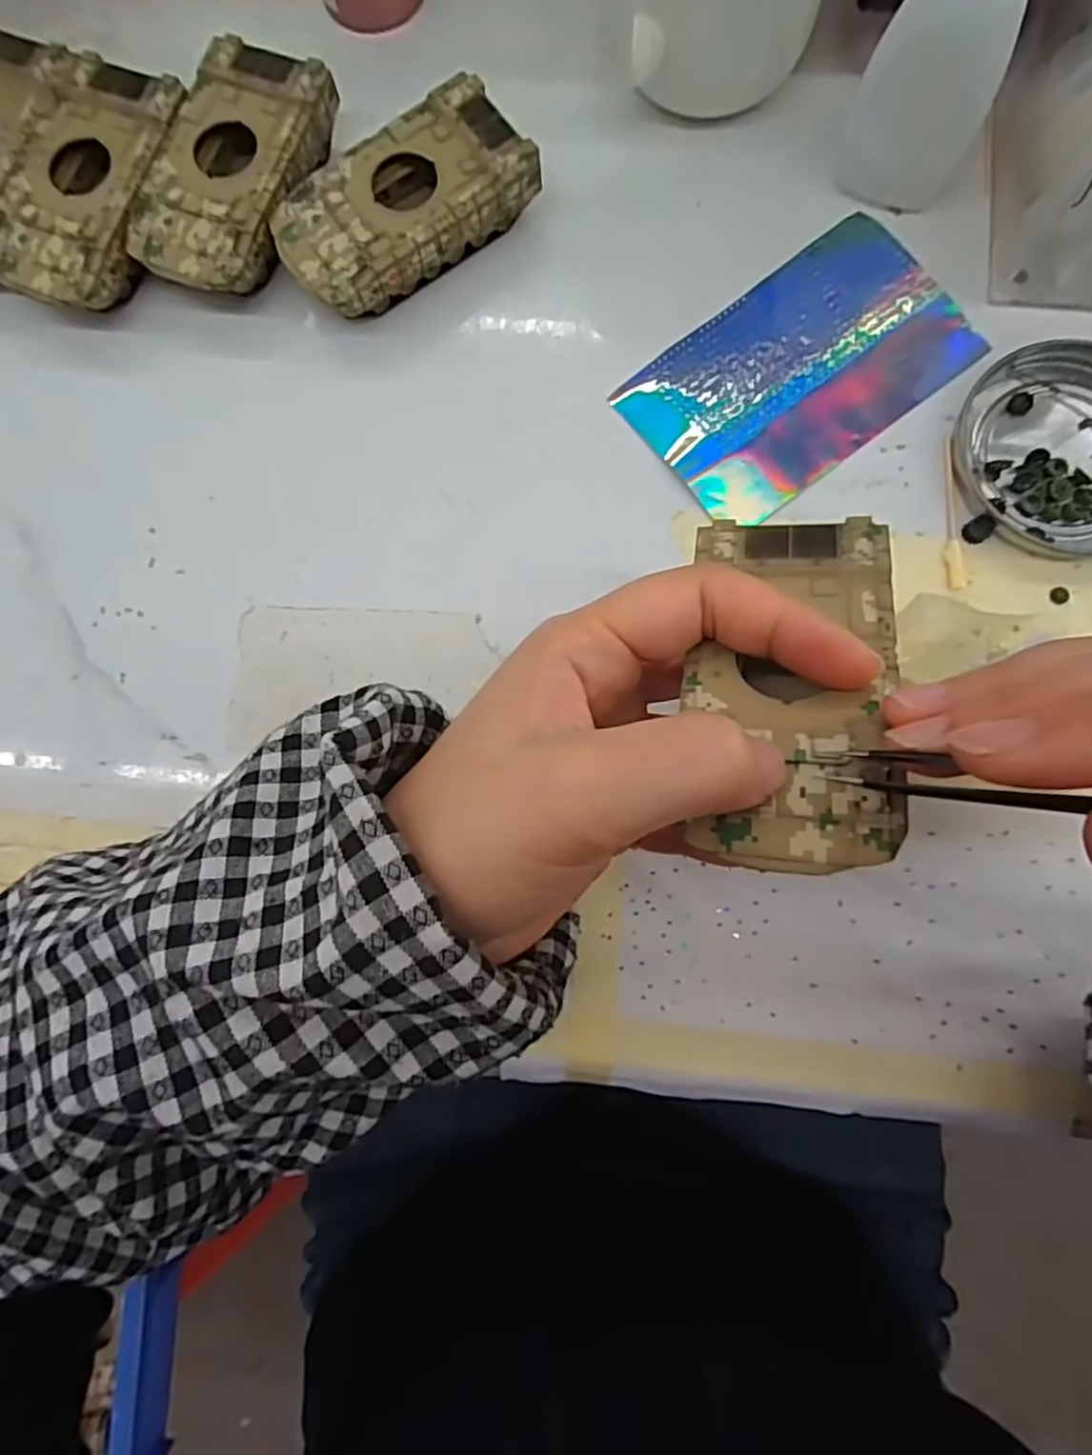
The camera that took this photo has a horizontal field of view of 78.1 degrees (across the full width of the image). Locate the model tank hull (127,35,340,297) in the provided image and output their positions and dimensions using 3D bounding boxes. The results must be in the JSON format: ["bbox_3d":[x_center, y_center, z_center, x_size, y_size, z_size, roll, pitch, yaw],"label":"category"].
[{"bbox_3d":[-0.120,-0.212,0.264,0.052,0.024,0.095,19,85,5],"label":"model tank hull"}]

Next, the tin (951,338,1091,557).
[{"bbox_3d":[0.189,-0.101,0.244,0.074,0.011,0.076,0,83,3],"label":"tin"}]

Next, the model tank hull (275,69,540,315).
[{"bbox_3d":[-0.053,-0.197,0.258,0.095,0.025,0.050,-34,83,-2],"label":"model tank hull"}]

